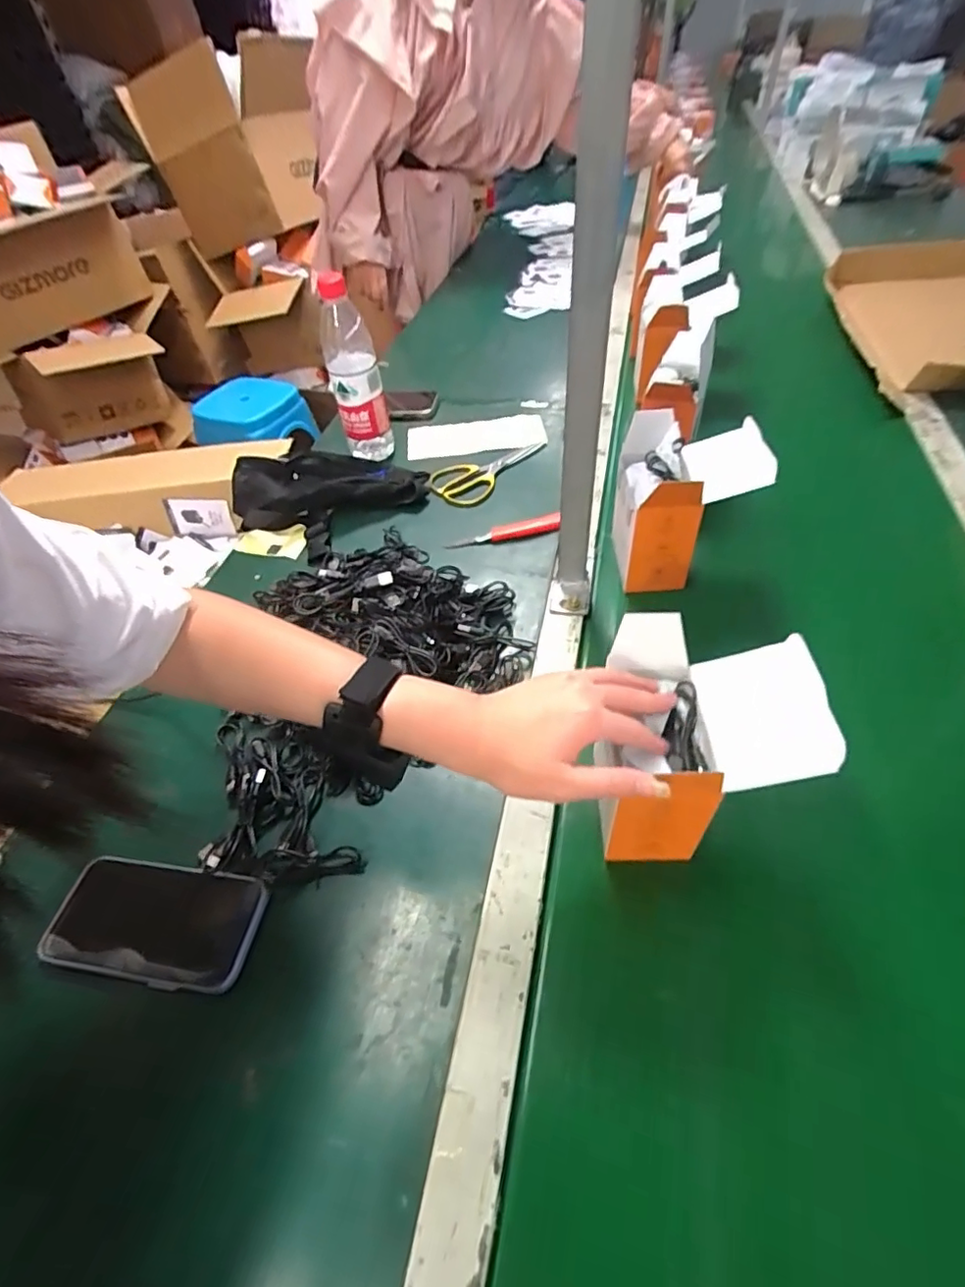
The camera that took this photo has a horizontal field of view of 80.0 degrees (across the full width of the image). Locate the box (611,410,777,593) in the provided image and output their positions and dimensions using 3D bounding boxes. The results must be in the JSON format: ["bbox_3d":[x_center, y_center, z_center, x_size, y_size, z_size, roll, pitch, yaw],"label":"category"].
[{"bbox_3d":[0.202,-0.139,0.584,0.125,0.137,0.119,3,49,7],"label":"box"}]

